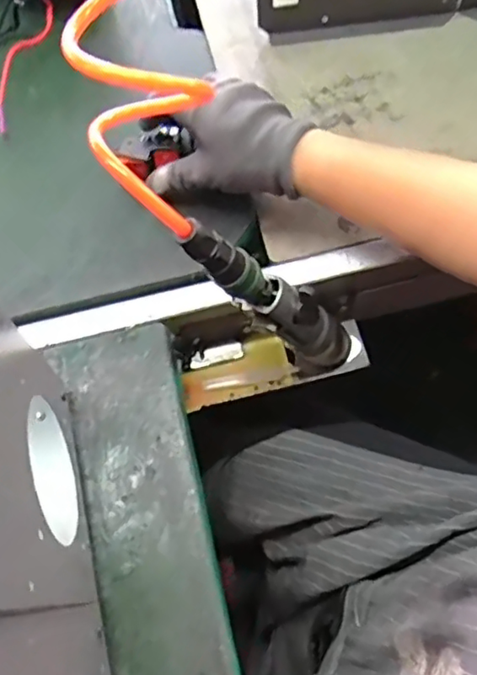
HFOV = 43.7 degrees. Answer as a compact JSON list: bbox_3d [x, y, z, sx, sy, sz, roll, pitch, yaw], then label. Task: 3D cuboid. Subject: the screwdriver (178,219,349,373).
[{"bbox_3d":[0.031,-0.024,0.420,0.038,0.214,0.029,-12,64,31],"label":"screwdriver"}]

